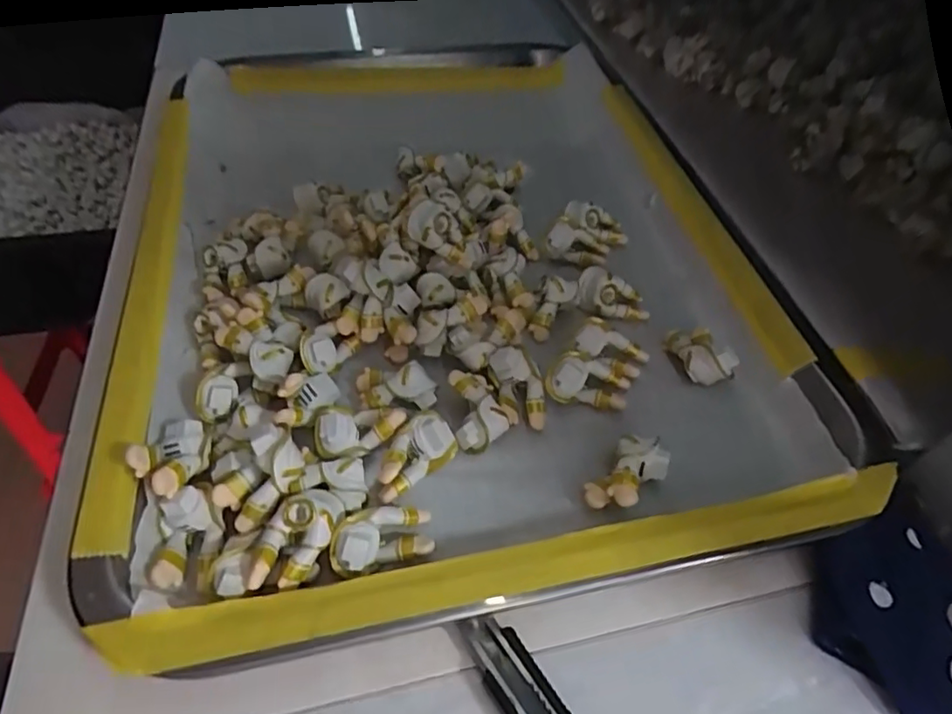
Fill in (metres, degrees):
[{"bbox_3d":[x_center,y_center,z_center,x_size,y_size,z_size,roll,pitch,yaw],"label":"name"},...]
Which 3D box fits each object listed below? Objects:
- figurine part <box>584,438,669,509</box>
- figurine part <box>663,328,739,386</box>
[{"bbox_3d":[0.051,0.040,0.197,0.029,0.017,0.016,-33,60,-27],"label":"figurine part"},{"bbox_3d":[0.092,-0.002,0.235,0.018,0.015,0.026,-7,51,-10],"label":"figurine part"}]

